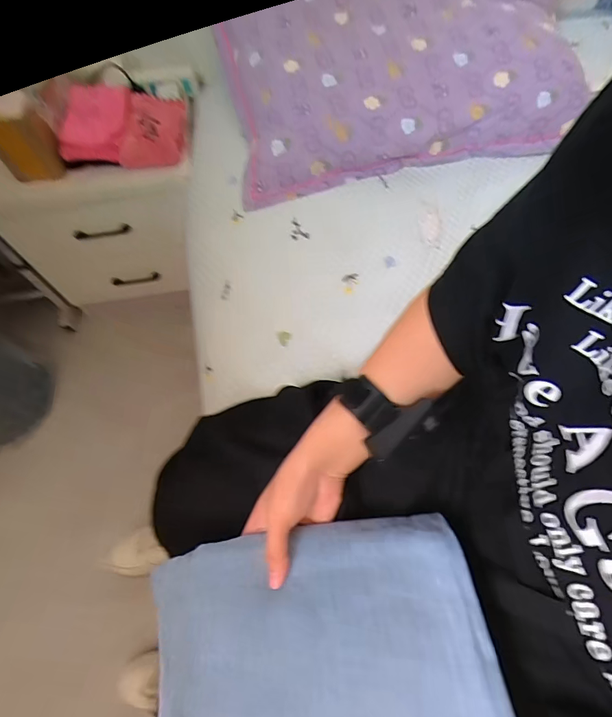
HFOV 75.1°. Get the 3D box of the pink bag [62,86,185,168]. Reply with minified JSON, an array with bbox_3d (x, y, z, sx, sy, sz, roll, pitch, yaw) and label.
[{"bbox_3d":[-0.366,-0.466,0.795,0.237,0.076,0.162,-3,63,2],"label":"pink bag"}]

